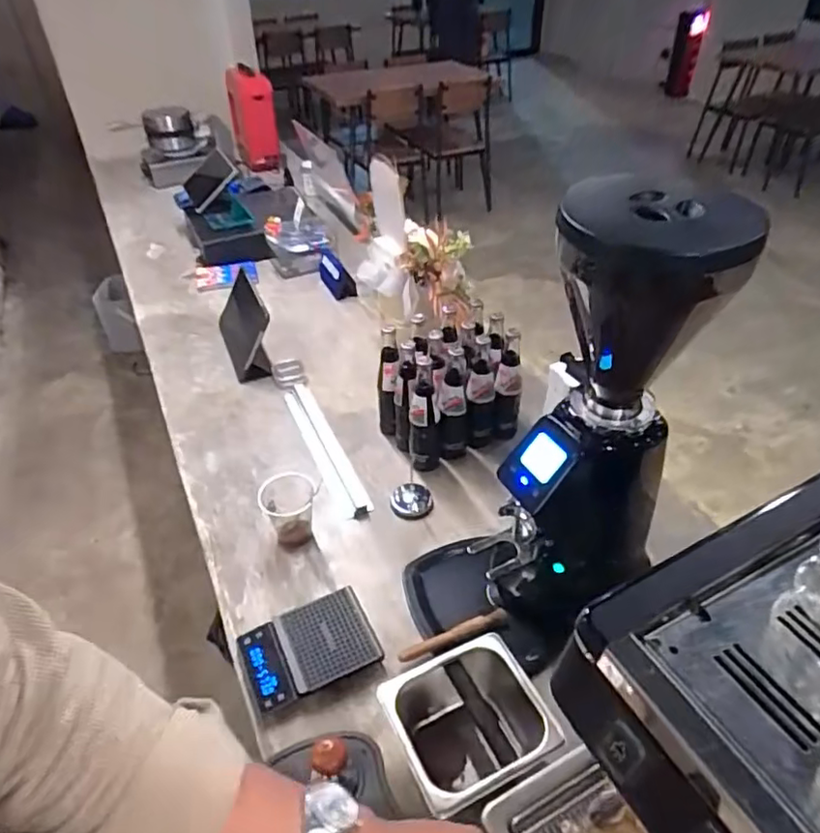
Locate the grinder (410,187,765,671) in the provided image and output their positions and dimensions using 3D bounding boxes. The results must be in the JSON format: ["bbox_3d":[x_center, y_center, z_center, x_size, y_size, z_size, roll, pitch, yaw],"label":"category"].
[{"bbox_3d":[0.160,0.050,0.796,0.331,0.630,0.173,-11,40,-11],"label":"grinder"}]

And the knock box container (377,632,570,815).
[{"bbox_3d":[0.076,0.384,0.757,0.183,0.105,0.156,-17,41,-18],"label":"knock box container"}]

